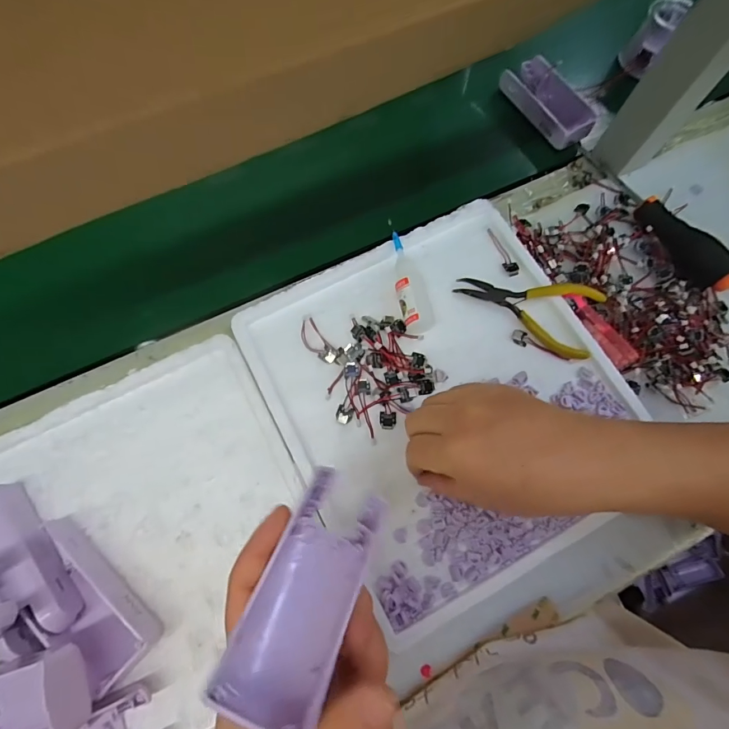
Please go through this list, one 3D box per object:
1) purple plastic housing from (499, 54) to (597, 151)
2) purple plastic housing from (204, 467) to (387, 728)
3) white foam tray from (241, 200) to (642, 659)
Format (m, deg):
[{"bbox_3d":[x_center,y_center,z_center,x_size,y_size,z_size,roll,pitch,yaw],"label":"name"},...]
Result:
[{"bbox_3d":[0.191,-0.276,0.443,0.050,0.021,0.108,-29,75,-10],"label":"purple plastic housing"},{"bbox_3d":[-0.024,0.103,0.200,0.043,0.029,0.109,23,46,5],"label":"purple plastic housing"},{"bbox_3d":[0.065,0.021,0.330,0.247,0.020,0.270,-27,76,-10],"label":"white foam tray"}]

